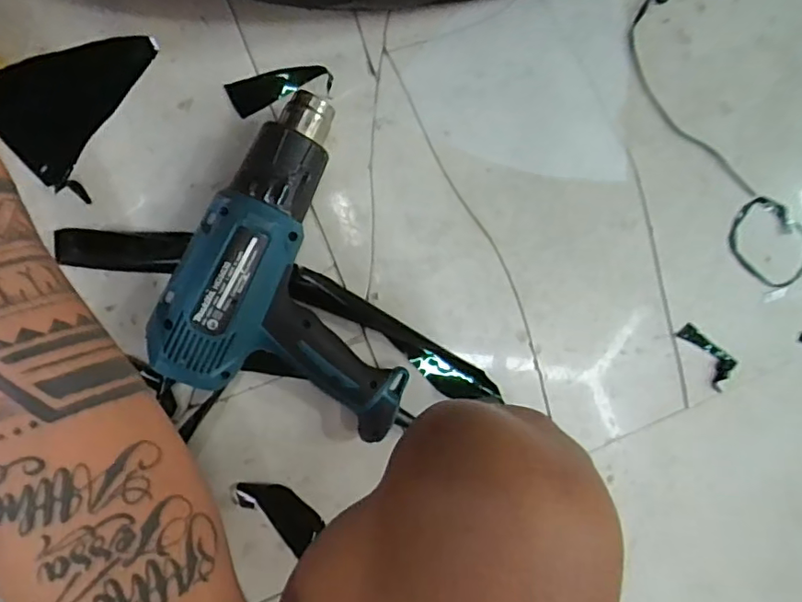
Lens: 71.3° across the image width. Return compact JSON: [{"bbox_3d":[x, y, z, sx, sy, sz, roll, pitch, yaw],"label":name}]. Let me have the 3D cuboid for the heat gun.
[{"bbox_3d":[-0.059,-0.024,0.437,0.195,0.073,0.219,24,90,-9],"label":"heat gun"}]

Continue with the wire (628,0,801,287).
[{"bbox_3d":[0.281,-0.135,0.498,0.070,0.012,0.283,-35,96,-4],"label":"wire"}]

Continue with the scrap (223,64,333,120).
[{"bbox_3d":[-0.098,-0.174,0.456,0.083,0.009,0.029,-17,95,-6],"label":"scrap"}]

